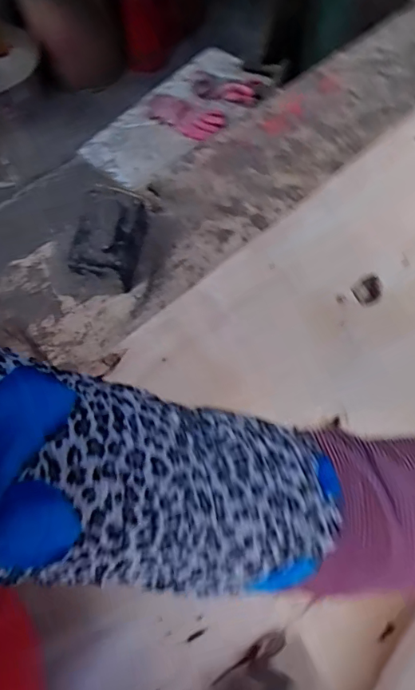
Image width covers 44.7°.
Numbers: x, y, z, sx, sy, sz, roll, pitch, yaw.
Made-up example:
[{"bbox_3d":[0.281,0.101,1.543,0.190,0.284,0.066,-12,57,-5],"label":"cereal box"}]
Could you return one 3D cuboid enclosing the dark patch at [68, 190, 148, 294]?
[{"bbox_3d":[-0.120,-0.137,0.656,0.072,0.074,0.121,8,64,6],"label":"dark patch"}]

